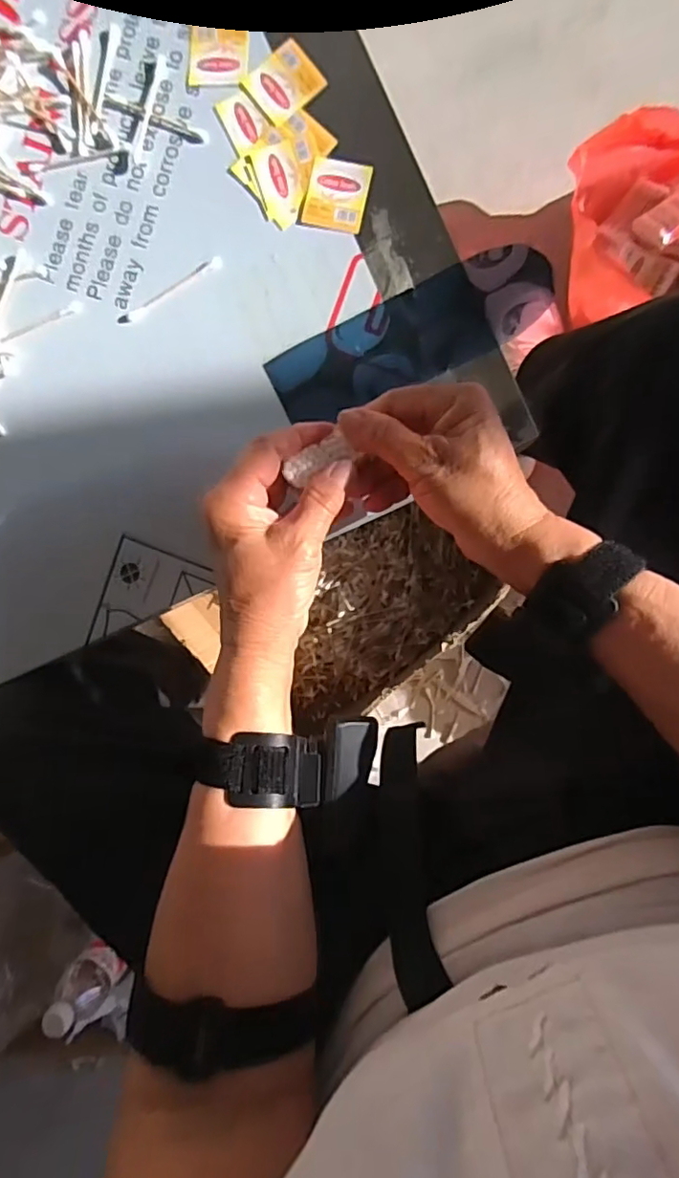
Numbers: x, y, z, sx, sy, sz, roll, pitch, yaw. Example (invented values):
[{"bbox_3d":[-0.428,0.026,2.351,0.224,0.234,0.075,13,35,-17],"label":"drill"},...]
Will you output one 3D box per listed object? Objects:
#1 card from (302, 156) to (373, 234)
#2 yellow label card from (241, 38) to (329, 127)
[{"bbox_3d":[-0.002,-0.262,0.390,0.040,0.004,0.044,13,94,5],"label":"card"},{"bbox_3d":[-0.037,-0.337,0.391,0.045,0.004,0.039,-42,88,6],"label":"yellow label card"}]

